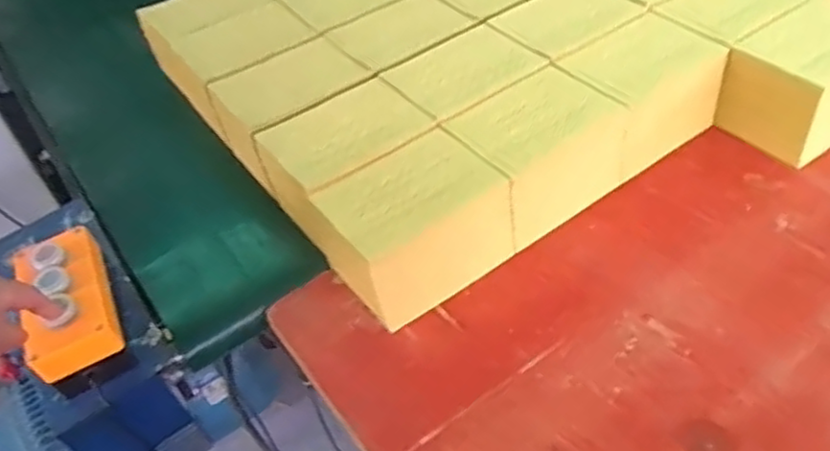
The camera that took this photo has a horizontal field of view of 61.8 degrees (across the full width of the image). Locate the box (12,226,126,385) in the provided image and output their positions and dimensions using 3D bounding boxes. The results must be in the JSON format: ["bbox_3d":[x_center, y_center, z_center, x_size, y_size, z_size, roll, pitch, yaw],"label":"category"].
[{"bbox_3d":[-0.323,0.065,0.641,0.075,0.058,0.137,-23,54,-16],"label":"box"}]

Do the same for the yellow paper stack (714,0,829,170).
[{"bbox_3d":[0.455,-0.165,0.806,0.161,0.112,0.132,-33,51,-22],"label":"yellow paper stack"}]

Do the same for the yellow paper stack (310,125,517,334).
[{"bbox_3d":[-0.003,0.003,0.707,0.176,0.113,0.122,-29,49,-19],"label":"yellow paper stack"}]

